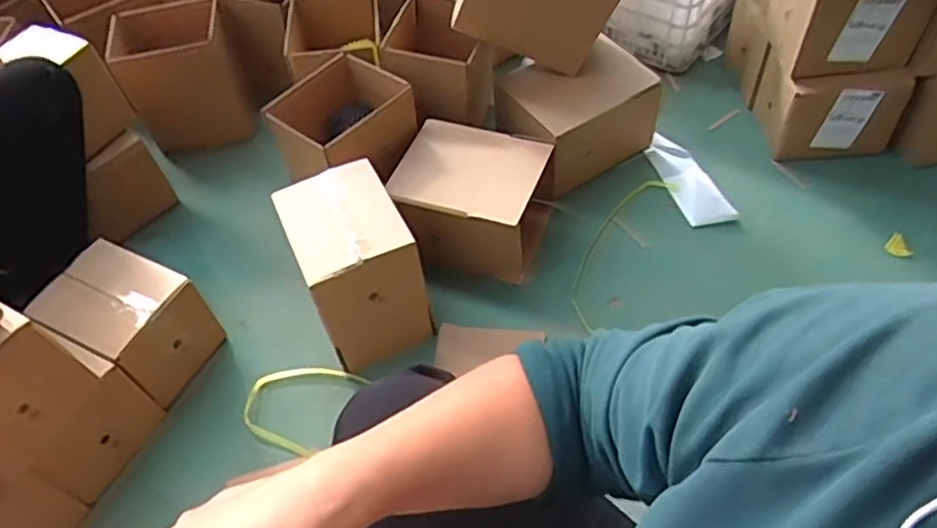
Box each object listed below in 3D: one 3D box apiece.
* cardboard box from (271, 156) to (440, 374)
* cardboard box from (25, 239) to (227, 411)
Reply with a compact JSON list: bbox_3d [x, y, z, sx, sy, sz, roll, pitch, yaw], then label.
[{"bbox_3d":[-0.168,0.006,1.024,0.154,0.237,0.188,-25,54,-14],"label":"cardboard box"},{"bbox_3d":[-0.524,0.088,1.056,0.197,0.143,0.154,19,56,20],"label":"cardboard box"}]

